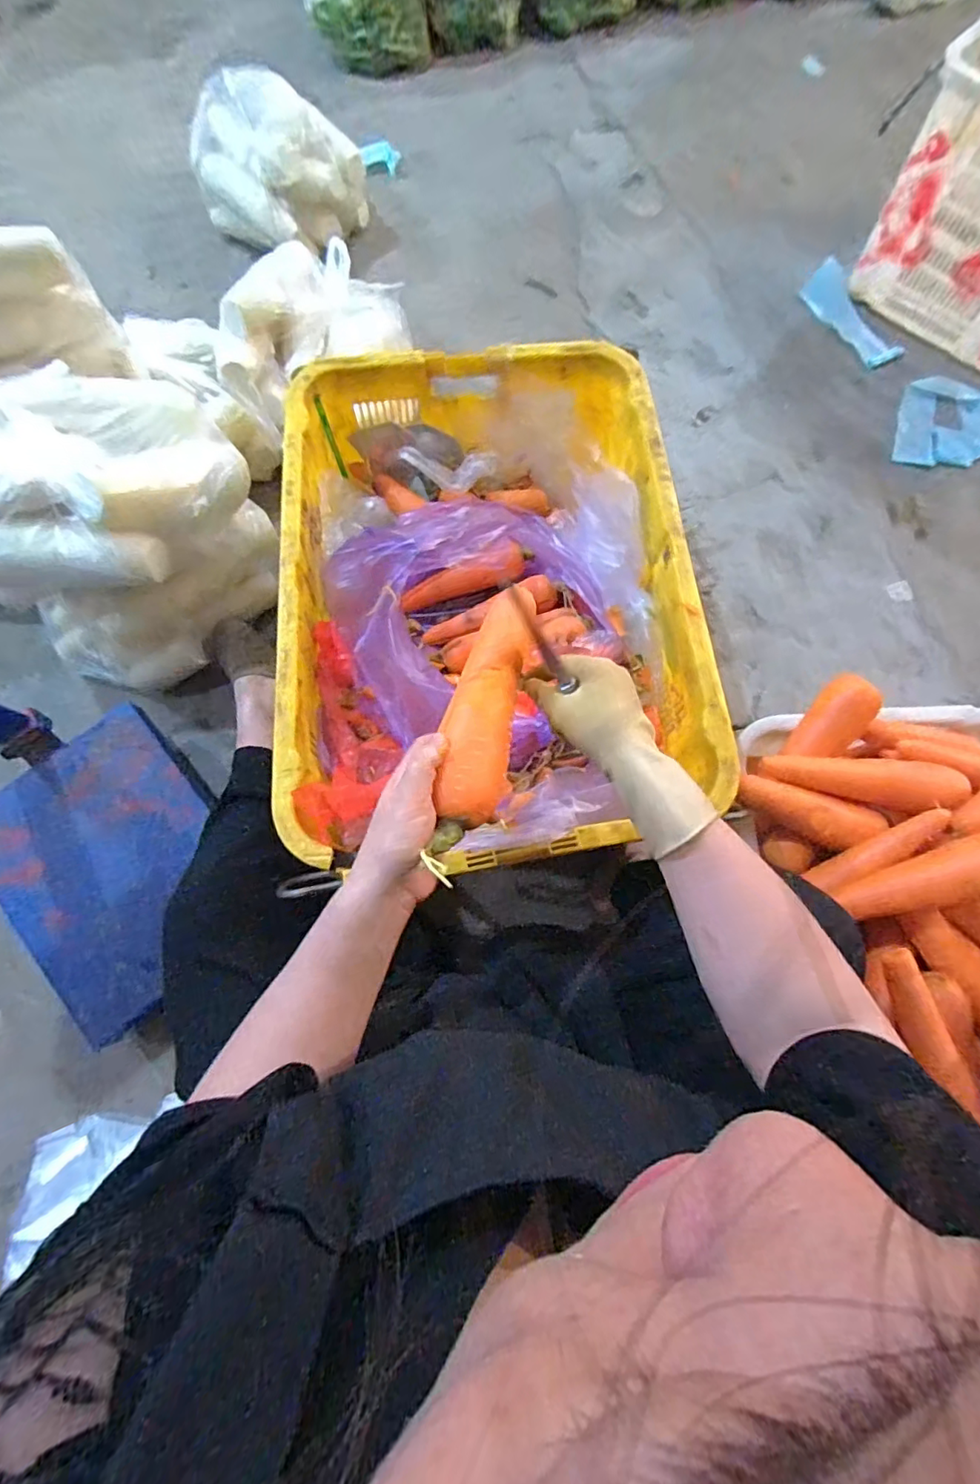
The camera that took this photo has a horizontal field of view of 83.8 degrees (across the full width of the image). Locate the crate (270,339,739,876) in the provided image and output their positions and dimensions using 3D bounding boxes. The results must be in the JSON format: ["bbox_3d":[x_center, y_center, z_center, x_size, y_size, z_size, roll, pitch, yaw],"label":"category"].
[{"bbox_3d":[-0.005,-0.182,0.696,0.465,0.186,0.666,-5,71,-3],"label":"crate"}]

